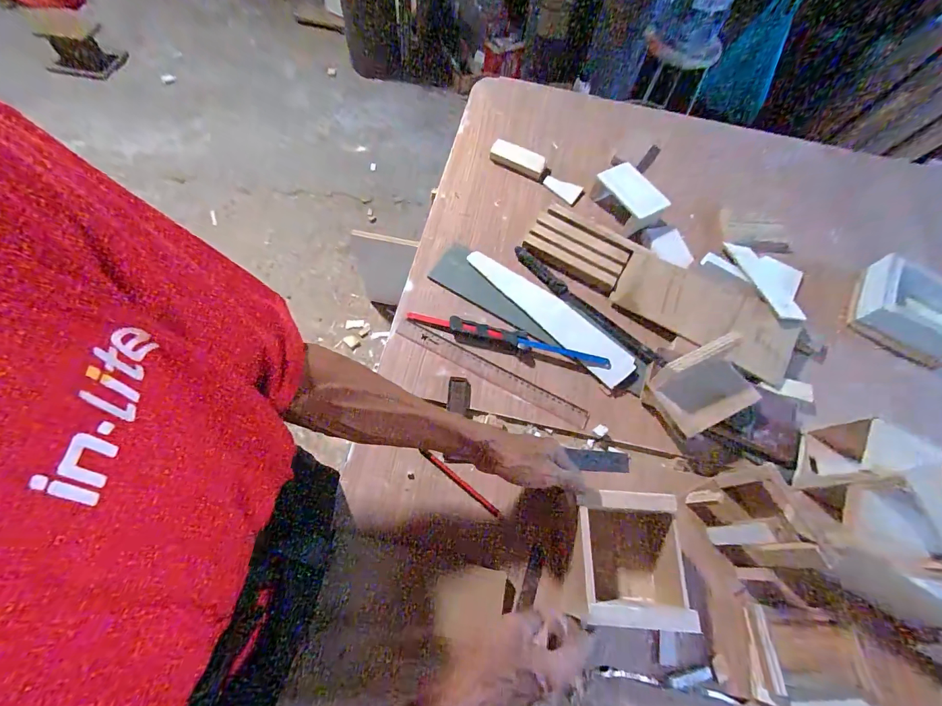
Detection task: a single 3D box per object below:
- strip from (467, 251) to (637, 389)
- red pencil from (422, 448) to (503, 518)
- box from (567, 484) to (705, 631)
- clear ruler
[{"bbox_3d":[0.123,-0.067,0.633,0.305,0.011,0.064,42,68,15],"label":"strip"},{"bbox_3d":[-0.010,0.167,0.513,0.121,0.009,0.010,37,67,13],"label":"red pencil"},{"bbox_3d":[0.172,0.226,0.450,0.120,0.079,0.124,4,64,-1],"label":"box"},{"bbox_3d":[0.028,0.028,0.591,0.303,0.004,0.029,27,69,7],"label":"clear ruler"}]

